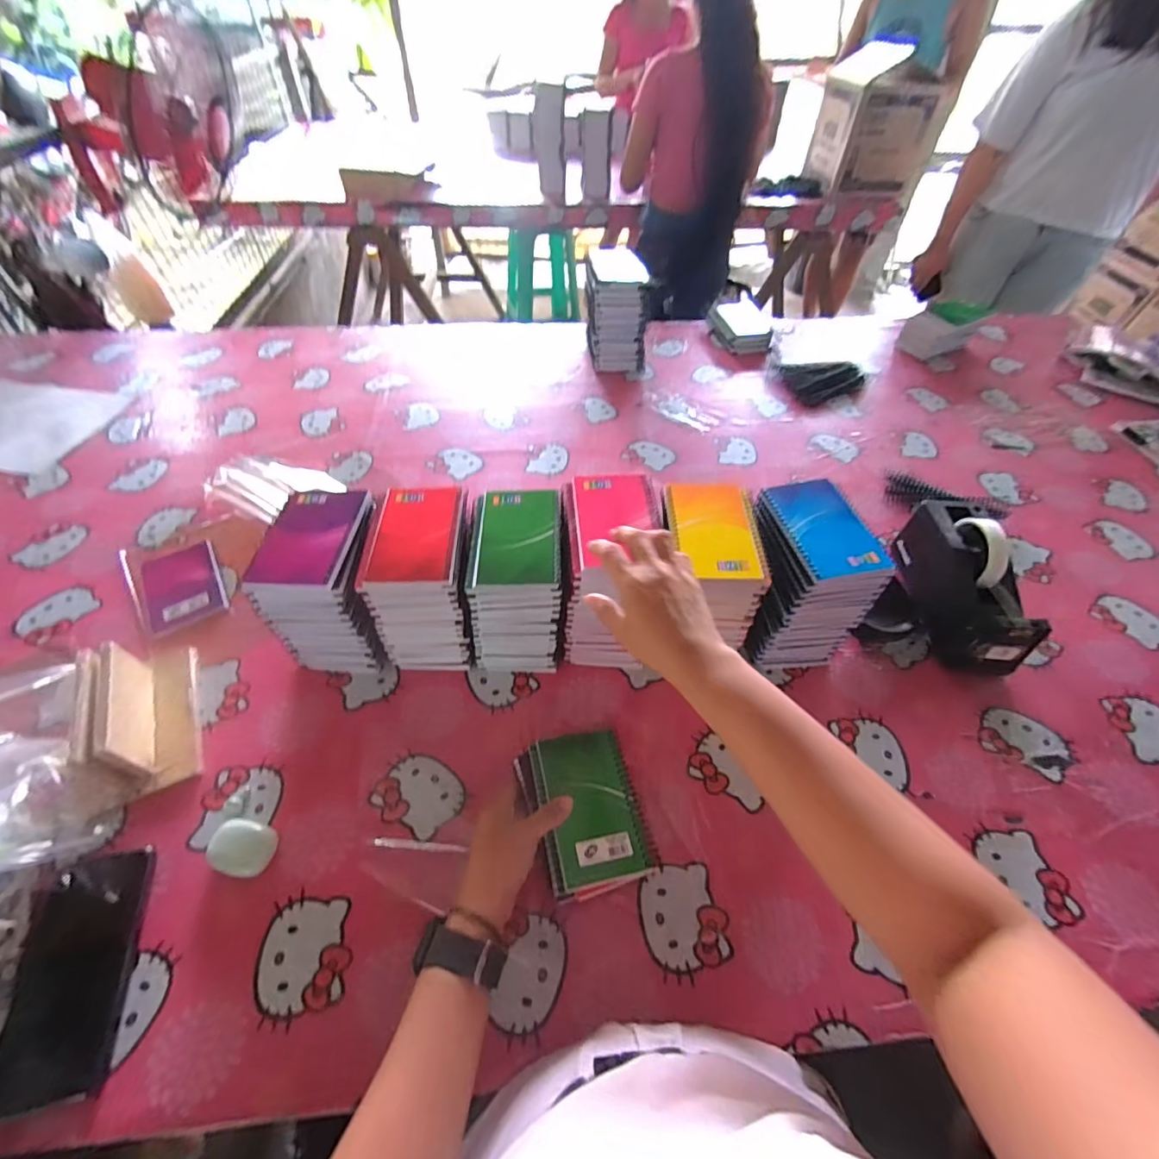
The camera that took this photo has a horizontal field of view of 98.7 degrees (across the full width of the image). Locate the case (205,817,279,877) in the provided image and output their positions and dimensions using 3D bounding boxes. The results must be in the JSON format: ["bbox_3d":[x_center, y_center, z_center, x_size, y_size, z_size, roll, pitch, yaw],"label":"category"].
[{"bbox_3d":[-0.304,0.243,0.451,0.052,0.017,0.043,15,54,10],"label":"case"}]

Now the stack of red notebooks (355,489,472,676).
[{"bbox_3d":[-0.168,0.004,0.563,0.090,0.156,0.137,-1,52,-2],"label":"stack of red notebooks"}]

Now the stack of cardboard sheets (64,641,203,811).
[{"bbox_3d":[-0.458,0.132,0.504,0.095,0.077,0.167,-21,56,-17],"label":"stack of cardboard sheets"}]

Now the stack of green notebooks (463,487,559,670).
[{"bbox_3d":[-0.066,0.006,0.560,0.096,0.158,0.137,0,52,-1],"label":"stack of green notebooks"}]

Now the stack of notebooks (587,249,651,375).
[{"bbox_3d":[0.071,-0.525,0.968,0.119,0.187,0.138,2,52,0],"label":"stack of notebooks"}]

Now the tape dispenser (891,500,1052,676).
[{"bbox_3d":[0.464,0.001,0.601,0.075,0.116,0.206,3,52,1],"label":"tape dispenser"}]

